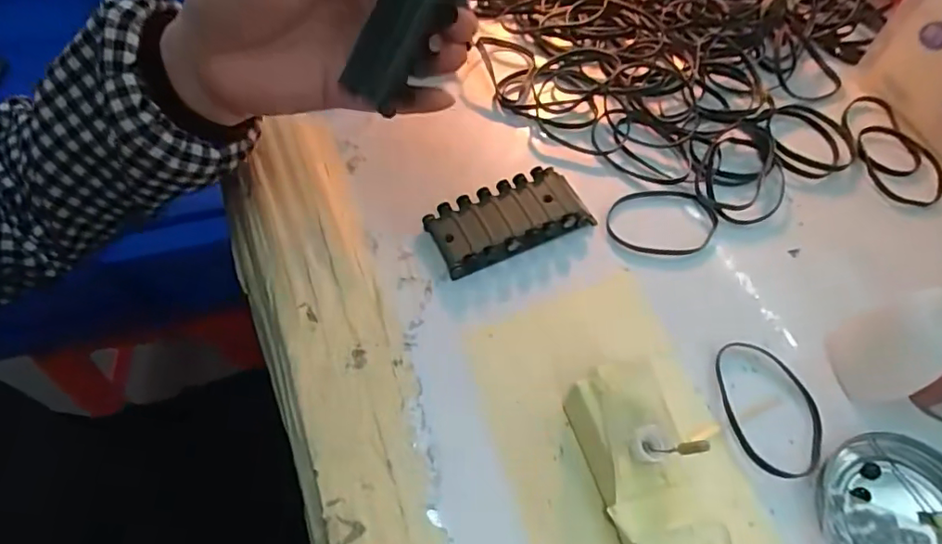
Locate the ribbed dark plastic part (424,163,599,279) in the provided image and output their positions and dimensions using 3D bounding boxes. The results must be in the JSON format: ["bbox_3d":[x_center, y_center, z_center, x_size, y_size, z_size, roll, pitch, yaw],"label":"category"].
[{"bbox_3d":[0.023,-0.032,0.332,0.093,0.016,0.044,-23,63,-15],"label":"ribbed dark plastic part"}]

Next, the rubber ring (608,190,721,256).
[{"bbox_3d":[0.117,-0.031,0.343,0.069,0.005,0.048,-1,59,-3],"label":"rubber ring"}]

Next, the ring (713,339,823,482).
[{"bbox_3d":[0.153,0.068,0.284,0.048,0.004,0.069,-1,59,-3],"label":"ring"}]

